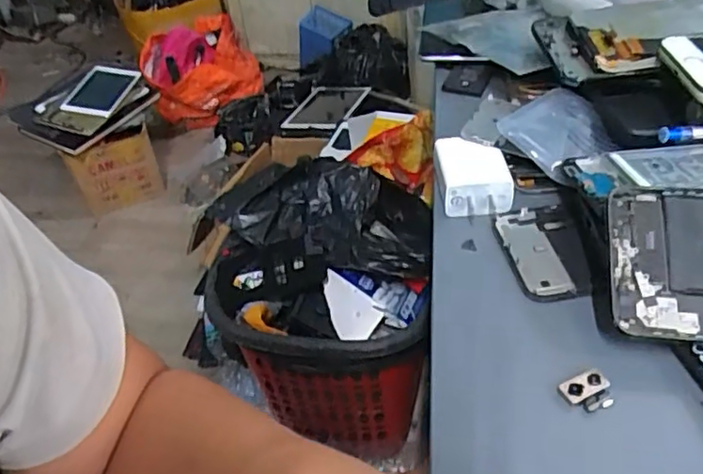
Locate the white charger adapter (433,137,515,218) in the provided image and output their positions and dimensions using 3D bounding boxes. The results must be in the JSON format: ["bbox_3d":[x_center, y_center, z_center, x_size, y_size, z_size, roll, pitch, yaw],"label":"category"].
[{"bbox_3d":[0.074,-0.038,0.383,0.043,0.024,0.050,-4,41,4],"label":"white charger adapter"}]

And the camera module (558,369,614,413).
[{"bbox_3d":[0.105,0.068,0.276,0.021,0.008,0.017,-17,42,-12],"label":"camera module"}]

